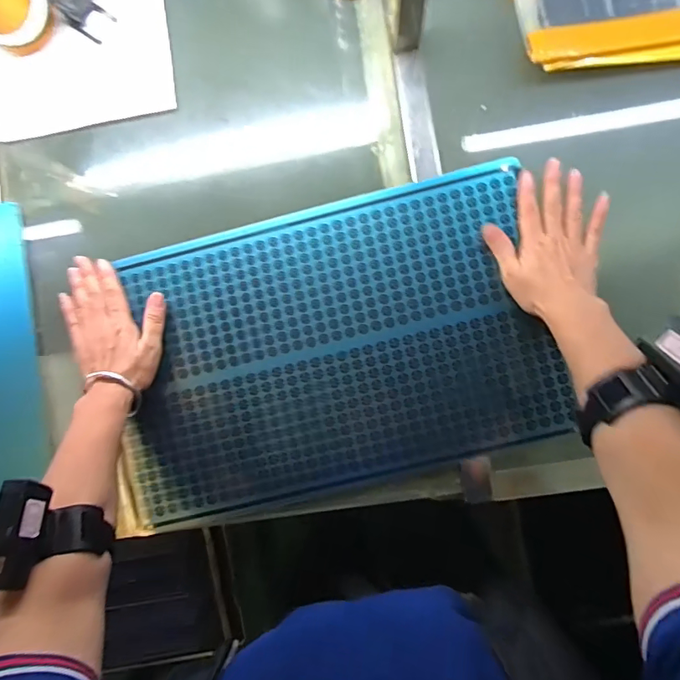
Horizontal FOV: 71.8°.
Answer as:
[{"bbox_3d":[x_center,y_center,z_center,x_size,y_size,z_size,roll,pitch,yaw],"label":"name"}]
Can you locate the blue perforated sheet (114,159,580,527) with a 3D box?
[{"bbox_3d":[-0.014,0.008,0.517,0.462,0.010,0.302,-15,86,3],"label":"blue perforated sheet"}]

